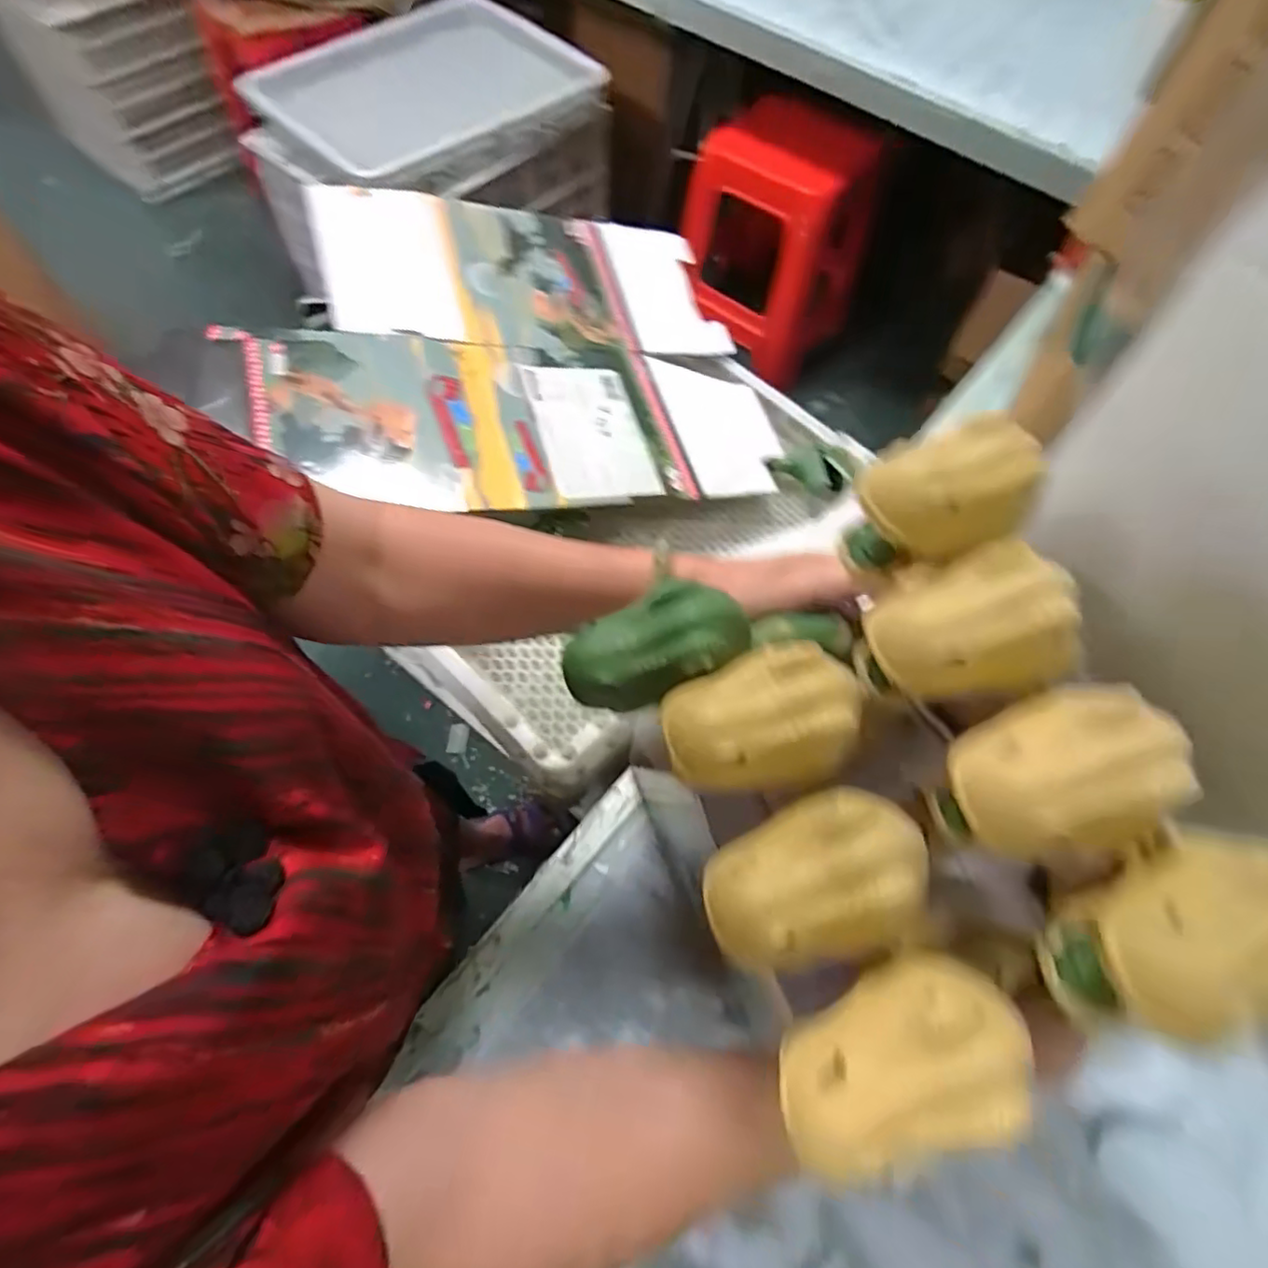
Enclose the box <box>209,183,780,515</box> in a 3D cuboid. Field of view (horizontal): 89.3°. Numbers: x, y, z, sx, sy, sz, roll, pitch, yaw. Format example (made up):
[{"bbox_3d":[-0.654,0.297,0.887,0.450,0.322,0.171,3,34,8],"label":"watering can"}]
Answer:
[{"bbox_3d":[-0.126,-0.313,0.708,0.522,0.039,0.418,-10,71,-23],"label":"box"}]

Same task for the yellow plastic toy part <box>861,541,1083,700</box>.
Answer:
[{"bbox_3d":[0.110,-0.002,0.216,0.060,0.033,0.042,-5,63,-5],"label":"yellow plastic toy part"}]

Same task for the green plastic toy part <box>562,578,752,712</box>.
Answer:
[{"bbox_3d":[0.009,0.009,0.245,0.066,0.024,0.034,-28,72,2],"label":"green plastic toy part"}]

